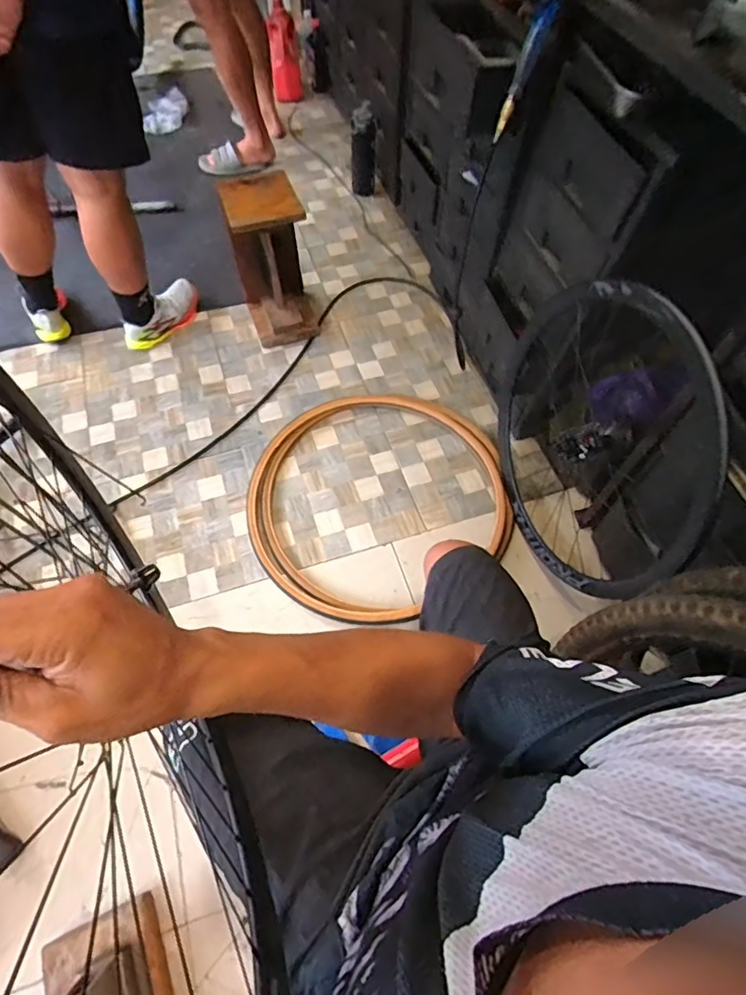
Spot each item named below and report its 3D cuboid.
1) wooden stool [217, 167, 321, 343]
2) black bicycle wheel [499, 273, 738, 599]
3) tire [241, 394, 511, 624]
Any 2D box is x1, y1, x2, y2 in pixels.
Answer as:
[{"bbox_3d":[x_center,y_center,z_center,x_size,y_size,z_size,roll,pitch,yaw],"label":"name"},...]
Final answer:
[{"bbox_3d":[-0.299,-0.696,1.540,0.206,0.402,0.274,-16,63,-10],"label":"wooden stool"},{"bbox_3d":[0.450,-0.142,1.088,0.171,0.604,0.652,-14,62,-8],"label":"black bicycle wheel"},{"bbox_3d":[0.015,-0.013,1.356,0.690,0.049,0.679,-6,58,-2],"label":"tire"}]

